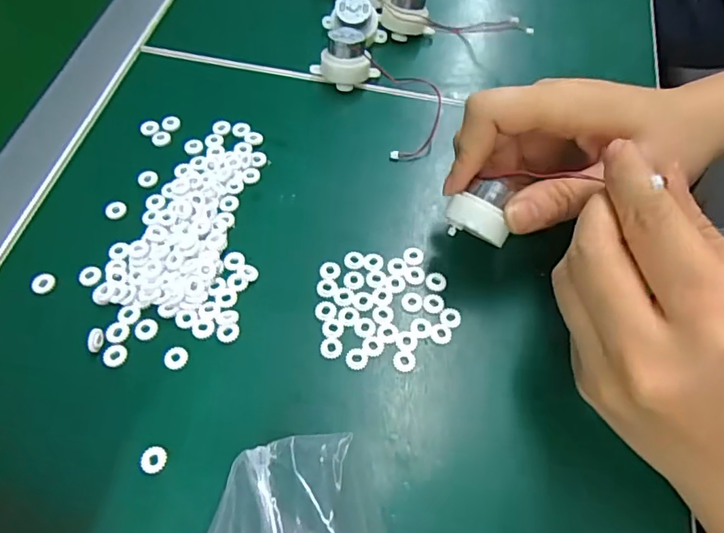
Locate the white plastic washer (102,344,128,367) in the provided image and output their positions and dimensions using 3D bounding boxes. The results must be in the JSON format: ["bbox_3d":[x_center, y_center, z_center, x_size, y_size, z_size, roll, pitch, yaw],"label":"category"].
[{"bbox_3d":[-0.118,0.042,0.247,0.011,0.004,0.011,1,62,-1],"label":"white plastic washer"}]

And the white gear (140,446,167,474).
[{"bbox_3d":[-0.090,0.083,0.225,0.011,0.004,0.011,1,62,-1],"label":"white gear"}]

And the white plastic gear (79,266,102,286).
[{"bbox_3d":[-0.140,0.004,0.268,0.011,0.004,0.011,1,62,-1],"label":"white plastic gear"}]

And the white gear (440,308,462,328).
[{"bbox_3d":[0.045,0.025,0.261,0.010,0.004,0.011,1,62,-1],"label":"white gear"}]

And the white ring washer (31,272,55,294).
[{"bbox_3d":[-0.163,0.008,0.265,0.011,0.004,0.011,1,62,-1],"label":"white ring washer"}]

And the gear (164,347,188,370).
[{"bbox_3d":[-0.089,0.043,0.248,0.011,0.004,0.011,1,62,-1],"label":"gear"}]

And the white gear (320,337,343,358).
[{"bbox_3d":[-0.015,0.038,0.251,0.011,0.004,0.011,5,62,1],"label":"white gear"}]

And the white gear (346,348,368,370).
[{"bbox_3d":[-0.002,0.044,0.249,0.010,0.004,0.010,2,62,0],"label":"white gear"}]

